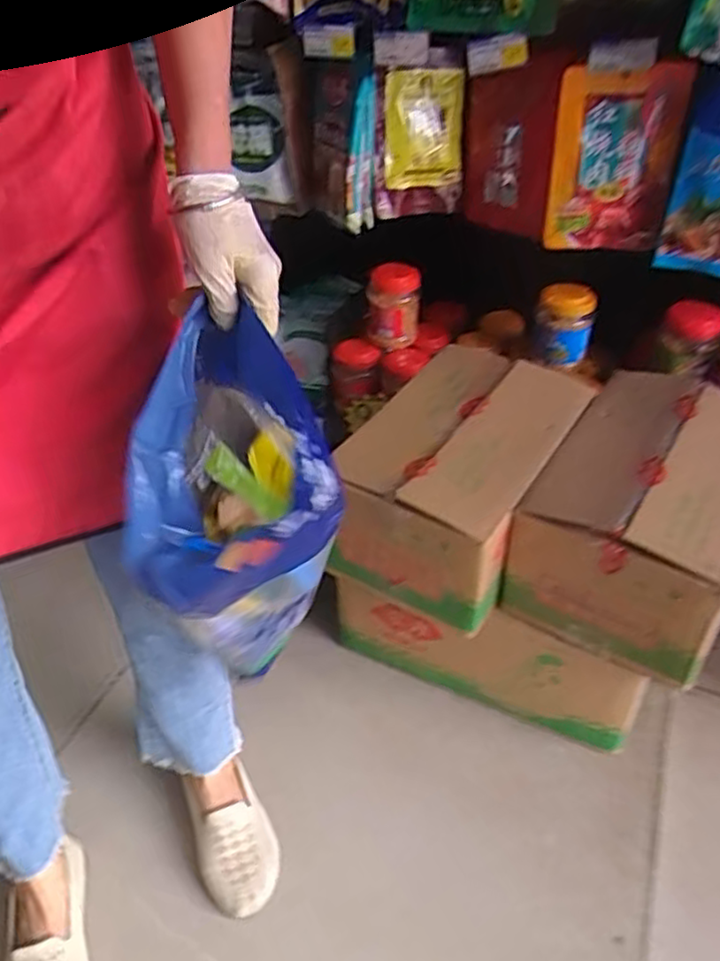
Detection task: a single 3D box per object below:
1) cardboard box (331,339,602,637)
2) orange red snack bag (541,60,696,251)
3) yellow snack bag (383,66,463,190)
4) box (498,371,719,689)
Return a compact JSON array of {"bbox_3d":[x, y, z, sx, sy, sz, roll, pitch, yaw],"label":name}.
[{"bbox_3d":[0.149,-0.024,1.020,0.250,0.167,0.427,22,45,24],"label":"cardboard box"},{"bbox_3d":[0.354,-0.448,0.992,0.165,0.241,0.056,9,41,11],"label":"orange red snack bag"},{"bbox_3d":[0.100,-0.550,1.103,0.125,0.163,0.035,-12,29,-14],"label":"yellow snack bag"},{"bbox_3d":[0.388,0.036,0.943,0.241,0.195,0.376,23,46,25],"label":"box"}]

